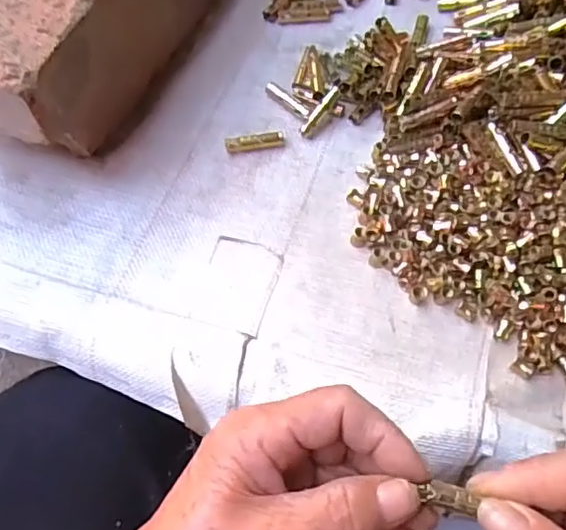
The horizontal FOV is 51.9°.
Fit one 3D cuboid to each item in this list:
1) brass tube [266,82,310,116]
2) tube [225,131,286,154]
[{"bbox_3d":[0.004,-0.117,0.415,0.007,0.007,0.040,-42,72,-16],"label":"brass tube"},{"bbox_3d":[-0.019,-0.084,0.397,0.040,0.010,0.009,-10,67,-4],"label":"tube"}]

